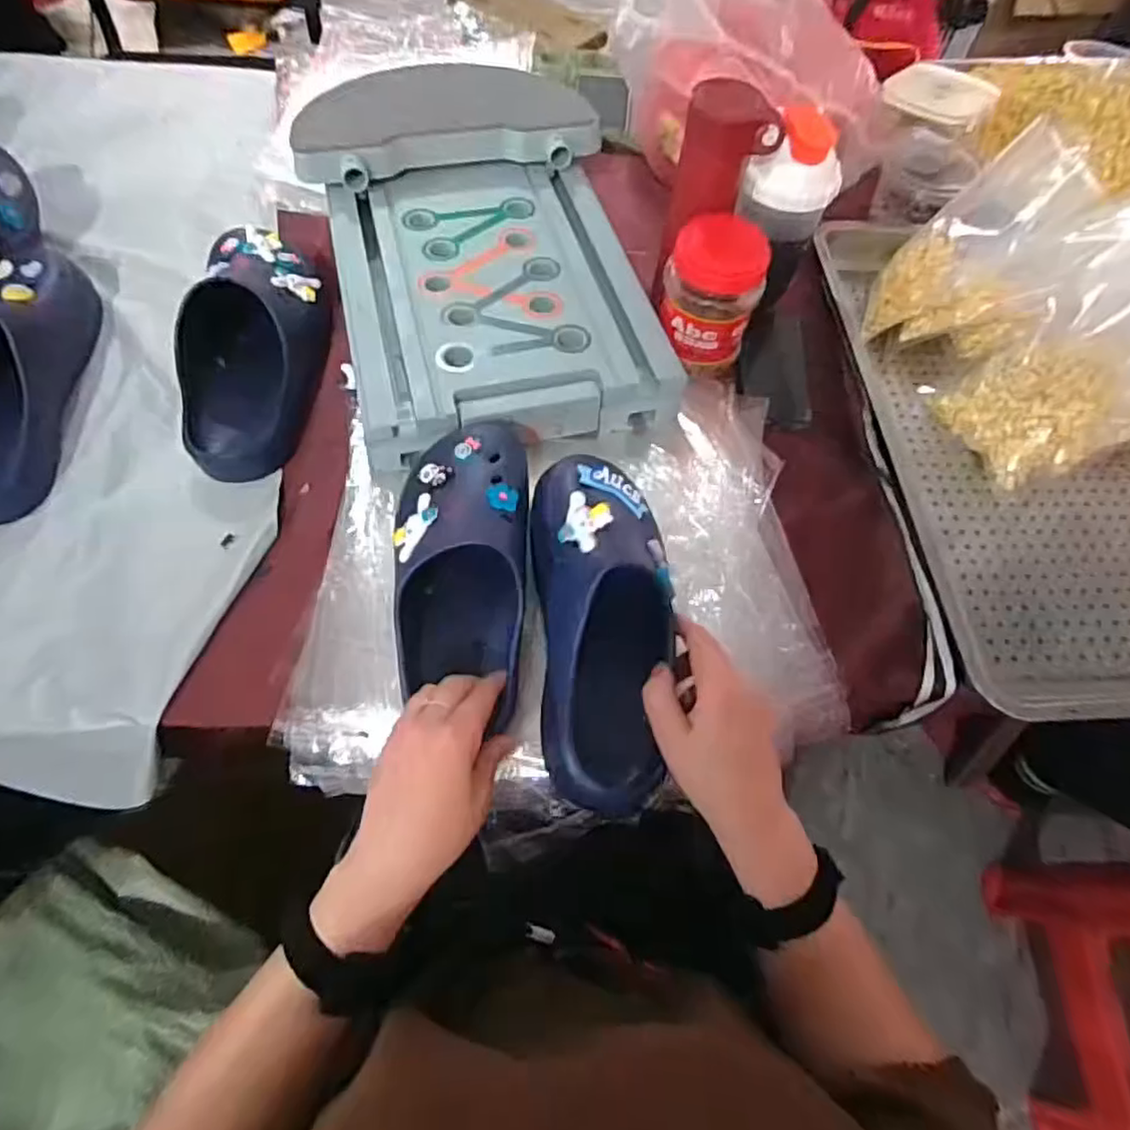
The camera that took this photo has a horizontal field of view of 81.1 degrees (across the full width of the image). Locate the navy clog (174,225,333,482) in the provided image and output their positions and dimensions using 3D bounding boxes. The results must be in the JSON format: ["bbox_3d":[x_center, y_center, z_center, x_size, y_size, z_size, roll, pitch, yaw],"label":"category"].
[{"bbox_3d":[-0.312,-0.227,0.655,0.117,0.089,0.292,0,62,-4],"label":"navy clog"}]

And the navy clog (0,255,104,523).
[{"bbox_3d":[-0.532,-0.185,0.623,0.102,0.098,0.300,-3,62,-6],"label":"navy clog"}]

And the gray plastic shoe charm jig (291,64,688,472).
[{"bbox_3d":[-0.089,-0.334,0.705,0.319,0.110,0.477,-12,63,-10],"label":"gray plastic shoe charm jig"}]

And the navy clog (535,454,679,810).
[{"bbox_3d":[0.033,0.031,0.471,0.104,0.074,0.262,0,66,-1],"label":"navy clog"}]

